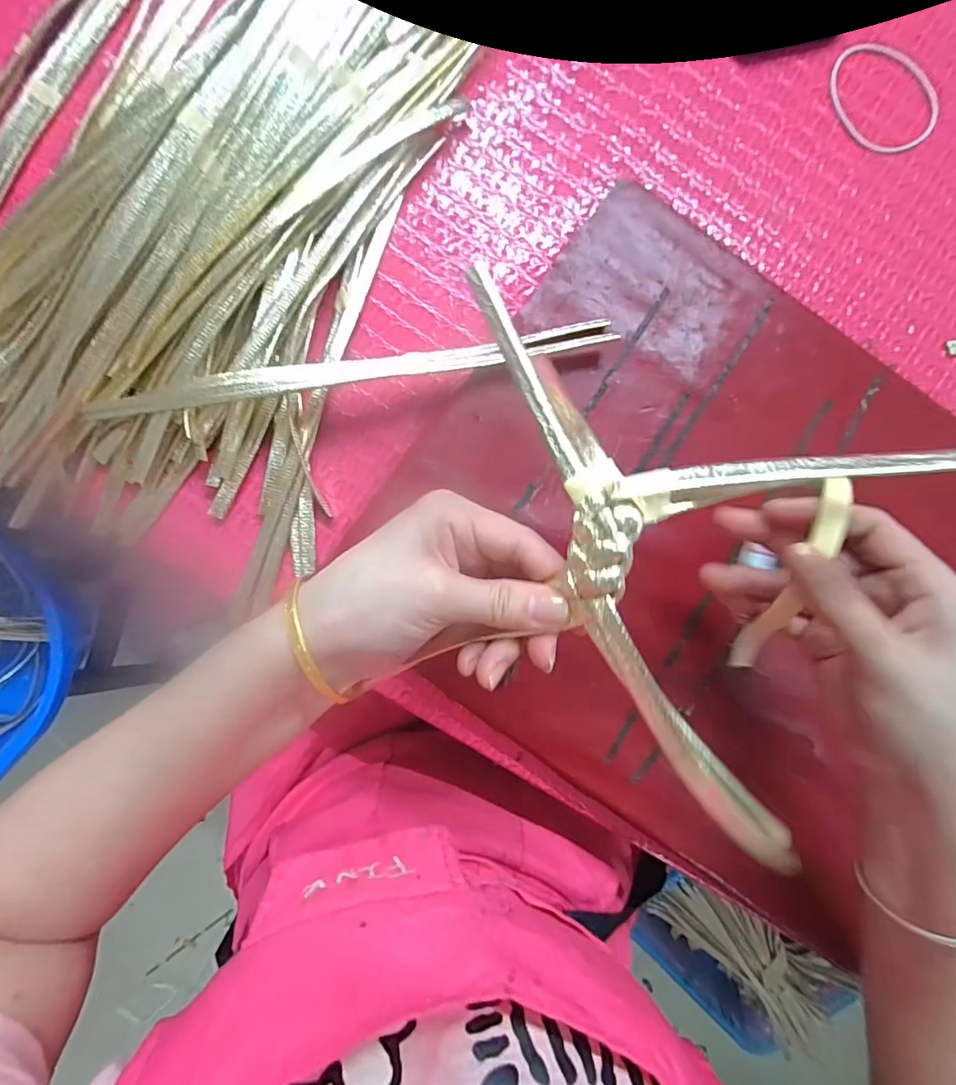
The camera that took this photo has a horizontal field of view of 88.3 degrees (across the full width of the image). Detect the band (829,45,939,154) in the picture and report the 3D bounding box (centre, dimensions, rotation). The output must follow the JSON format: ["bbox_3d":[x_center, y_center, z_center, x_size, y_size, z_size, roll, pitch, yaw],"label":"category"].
[{"bbox_3d":[0.255,-0.281,0.310,0.058,0.004,0.074,-36,91,-2],"label":"band"}]

